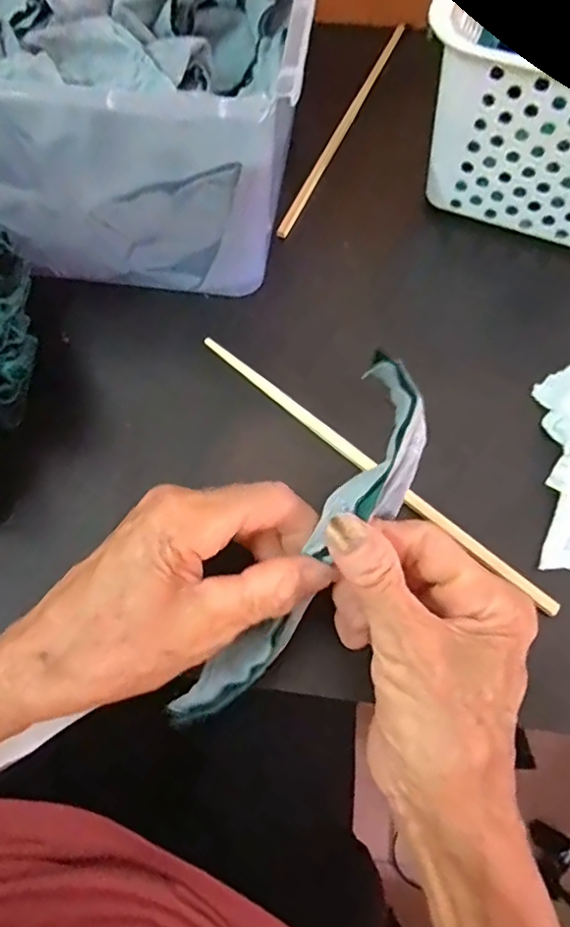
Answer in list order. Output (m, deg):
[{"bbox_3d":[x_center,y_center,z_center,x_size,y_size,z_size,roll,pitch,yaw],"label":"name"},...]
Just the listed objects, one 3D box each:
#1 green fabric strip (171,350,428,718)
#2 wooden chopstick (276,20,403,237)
[{"bbox_3d":[0.008,0.035,0.240,0.039,0.026,0.163,35,98,14],"label":"green fabric strip"},{"bbox_3d":[0.044,-0.242,0.426,0.007,0.008,0.230,22,70,10],"label":"wooden chopstick"}]

